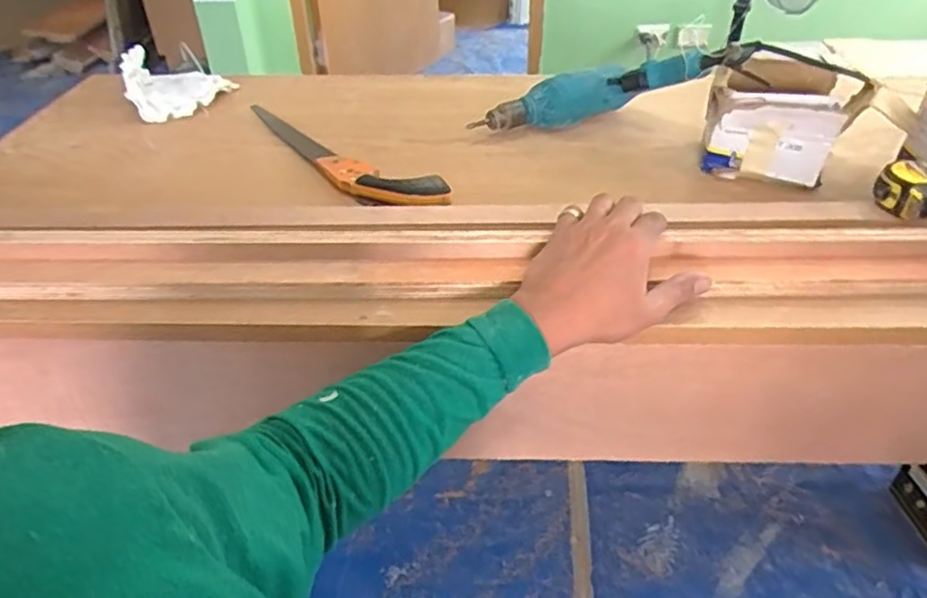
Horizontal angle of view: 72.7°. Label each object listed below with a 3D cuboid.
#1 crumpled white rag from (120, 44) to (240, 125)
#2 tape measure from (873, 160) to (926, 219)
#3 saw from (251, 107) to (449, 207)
[{"bbox_3d":[-0.410,-0.320,0.904,0.137,0.070,0.161,-17,41,-20],"label":"crumpled white rag"},{"bbox_3d":[0.436,-0.104,0.602,0.064,0.033,0.056,-4,38,-5],"label":"tape measure"},{"bbox_3d":[-0.169,-0.173,0.743,0.067,0.026,0.389,-32,47,-34],"label":"saw"}]

